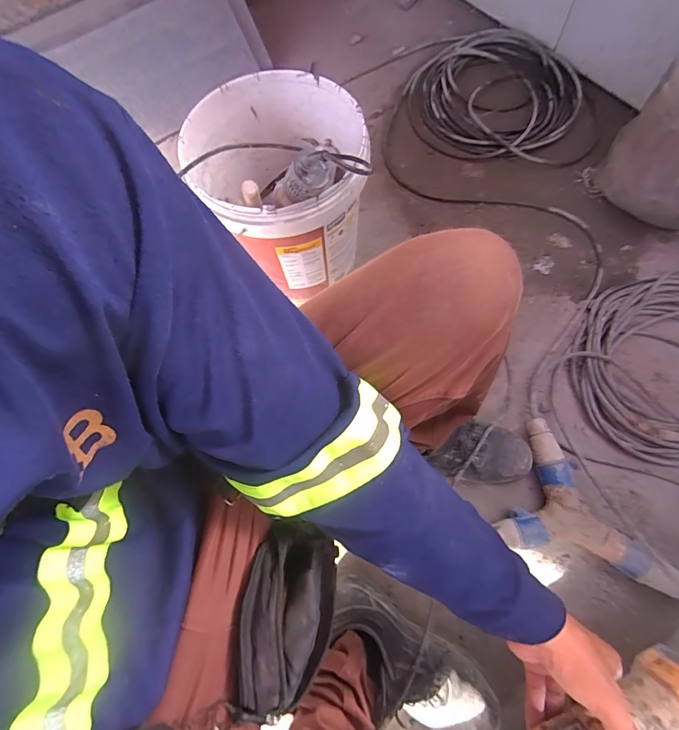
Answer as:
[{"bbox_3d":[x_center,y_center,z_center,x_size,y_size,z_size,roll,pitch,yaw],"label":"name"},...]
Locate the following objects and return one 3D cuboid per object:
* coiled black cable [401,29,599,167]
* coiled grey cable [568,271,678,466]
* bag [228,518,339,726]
[{"bbox_3d":[0.425,-0.711,1.043,0.467,0.067,0.440,18,69,7],"label":"coiled black cable"},{"bbox_3d":[0.648,-0.025,0.774,0.324,0.045,0.437,29,71,11],"label":"coiled grey cable"},{"bbox_3d":[-0.043,0.217,0.344,0.039,0.092,0.156,-3,68,45],"label":"bag"}]

